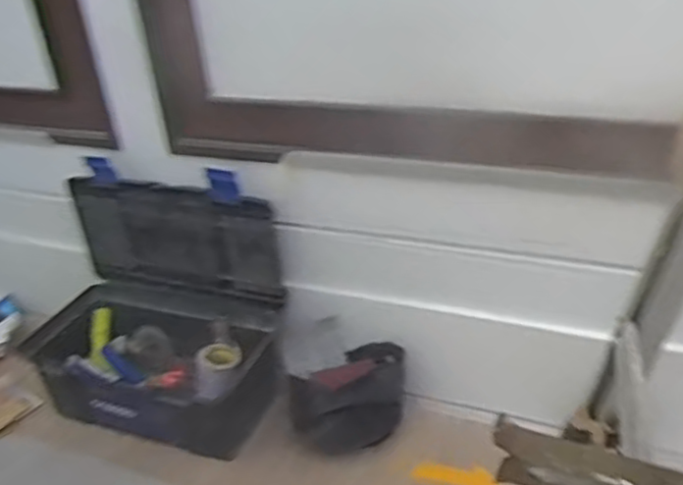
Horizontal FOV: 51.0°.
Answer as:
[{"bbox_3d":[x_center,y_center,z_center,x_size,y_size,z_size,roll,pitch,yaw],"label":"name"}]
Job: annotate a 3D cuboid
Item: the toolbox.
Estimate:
[{"bbox_3d":[-0.317,0.115,1.150,0.404,0.365,0.227,9,33,22],"label":"toolbox"}]

